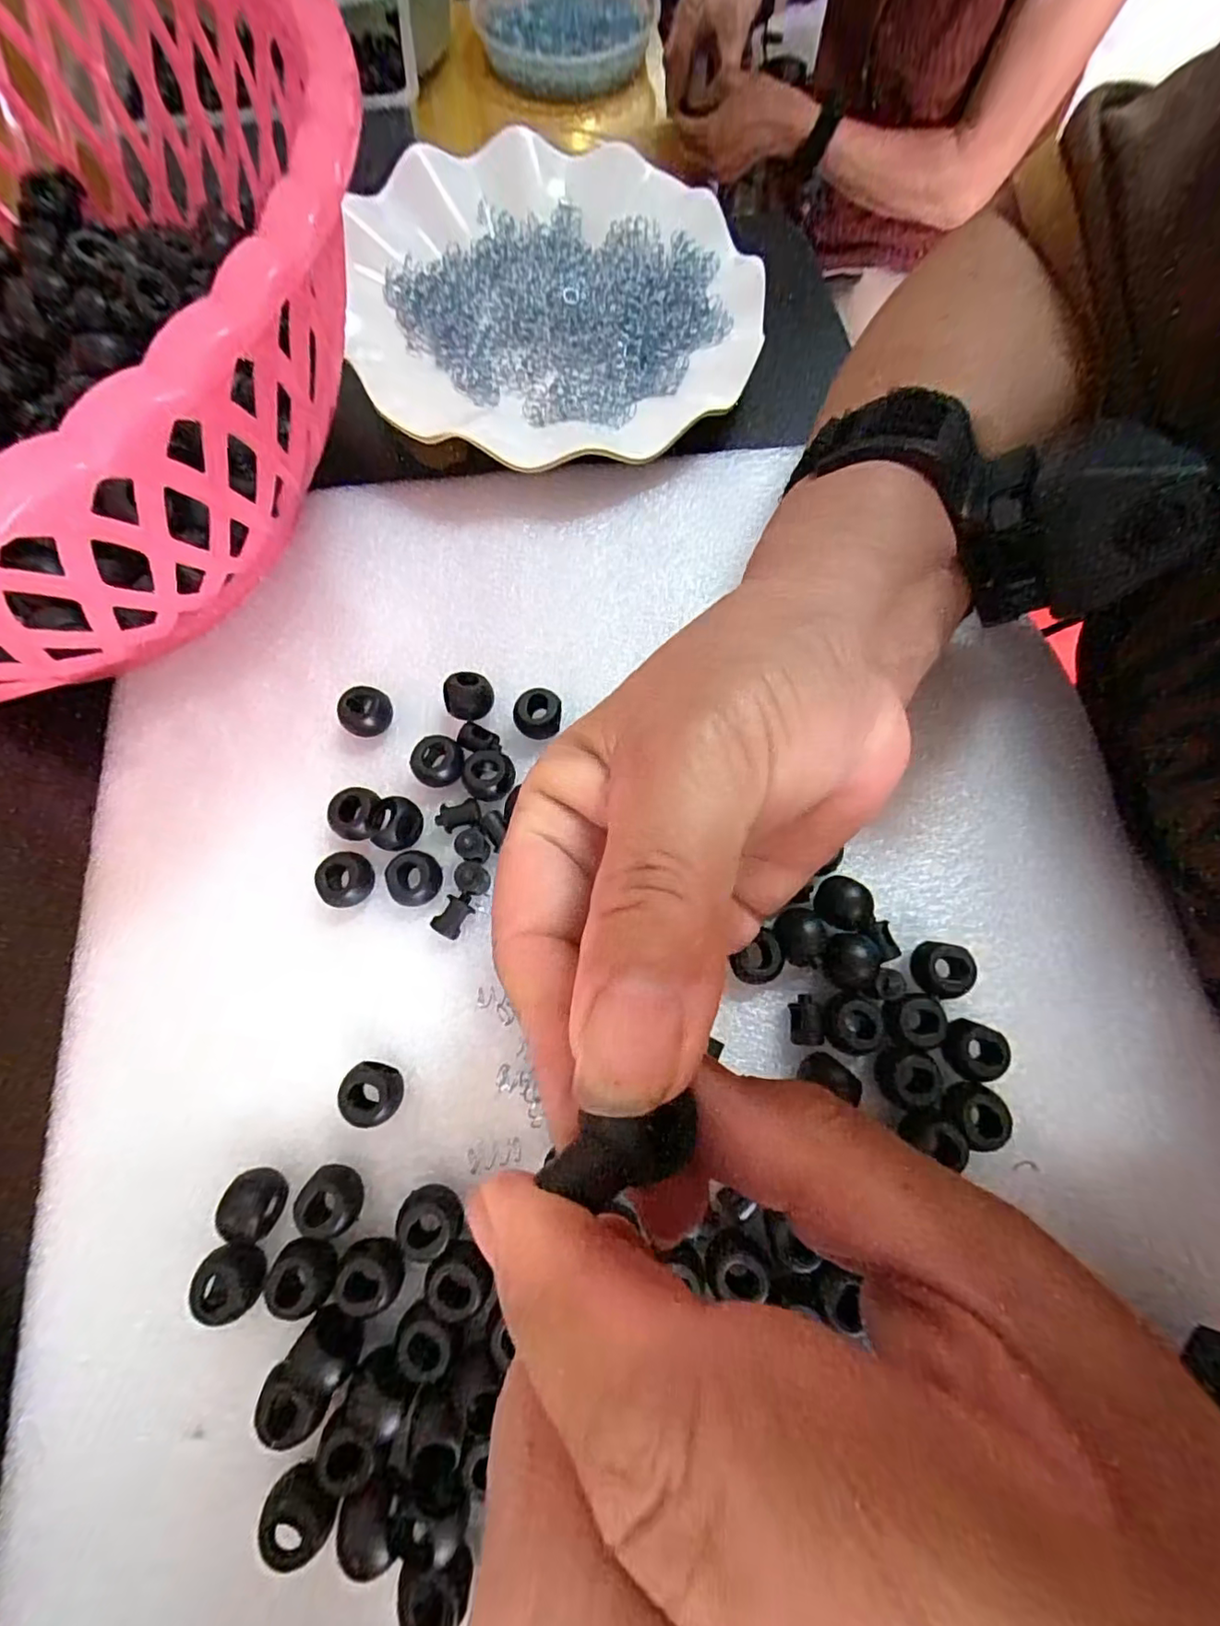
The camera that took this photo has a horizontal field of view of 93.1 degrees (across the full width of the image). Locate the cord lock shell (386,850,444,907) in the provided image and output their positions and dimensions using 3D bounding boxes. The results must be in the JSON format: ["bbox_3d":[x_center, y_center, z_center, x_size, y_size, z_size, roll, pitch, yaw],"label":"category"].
[{"bbox_3d":[-0.064,0.022,0.190,0.016,0.012,0.017,-8,75,-3],"label":"cord lock shell"}]

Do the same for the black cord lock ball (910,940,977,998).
[{"bbox_3d":[0.104,0.048,0.180,0.013,0.013,0.017,-4,75,-2],"label":"black cord lock ball"}]

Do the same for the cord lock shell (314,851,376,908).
[{"bbox_3d":[-0.086,0.023,0.191,0.015,0.013,0.017,9,75,2],"label":"cord lock shell"}]

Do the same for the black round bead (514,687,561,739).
[{"bbox_3d":[-0.026,-0.035,0.207,0.017,0.012,0.016,0,74,0],"label":"black round bead"}]

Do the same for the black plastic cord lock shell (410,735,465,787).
[{"bbox_3d":[-0.059,-0.017,0.201,0.018,0.013,0.015,-43,79,-11],"label":"black plastic cord lock shell"}]

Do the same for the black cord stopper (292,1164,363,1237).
[{"bbox_3d":[-0.080,0.112,0.166,0.016,0.010,0.016,0,74,0],"label":"black cord stopper"}]

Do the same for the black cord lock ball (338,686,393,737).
[{"bbox_3d":[-0.087,-0.036,0.207,0.015,0.013,0.017,40,78,10],"label":"black cord lock ball"}]

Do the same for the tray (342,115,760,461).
[{"bbox_3d":[-0.022,-0.233,0.252,0.172,0.026,0.158,-1,74,-1],"label":"tray"}]

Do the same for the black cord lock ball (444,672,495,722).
[{"bbox_3d":[-0.050,-0.040,0.207,0.017,0.015,0.017,0,74,0],"label":"black cord lock ball"}]

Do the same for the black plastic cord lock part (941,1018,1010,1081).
[{"bbox_3d":[0.108,0.071,0.174,0.019,0.011,0.016,4,74,1],"label":"black plastic cord lock part"}]

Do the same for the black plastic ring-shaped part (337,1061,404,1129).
[{"bbox_3d":[-0.071,0.085,0.174,0.016,0.012,0.016,0,74,0],"label":"black plastic ring-shaped part"}]

